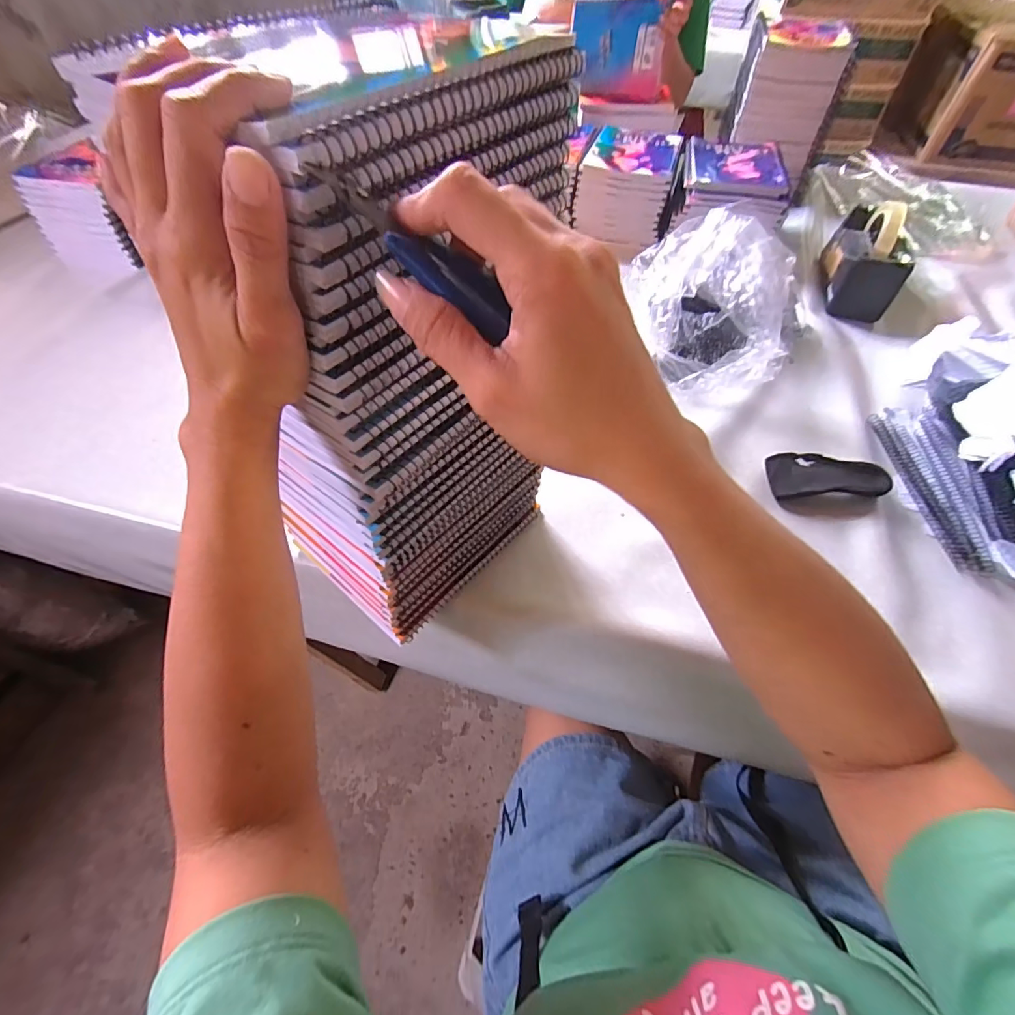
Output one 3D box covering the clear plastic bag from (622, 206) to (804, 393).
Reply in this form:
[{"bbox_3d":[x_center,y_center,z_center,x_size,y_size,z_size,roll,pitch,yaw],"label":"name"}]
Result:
[{"bbox_3d":[0.246,-0.263,0.593,0.155,0.176,0.192,-9,54,-7],"label":"clear plastic bag"}]

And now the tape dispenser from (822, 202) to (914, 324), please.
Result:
[{"bbox_3d":[0.563,-0.400,0.745,0.085,0.126,0.190,17,55,12],"label":"tape dispenser"}]

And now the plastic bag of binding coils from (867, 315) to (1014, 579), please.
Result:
[{"bbox_3d":[0.520,-0.086,0.506,0.138,0.132,0.302,2,54,1],"label":"plastic bag of binding coils"}]

